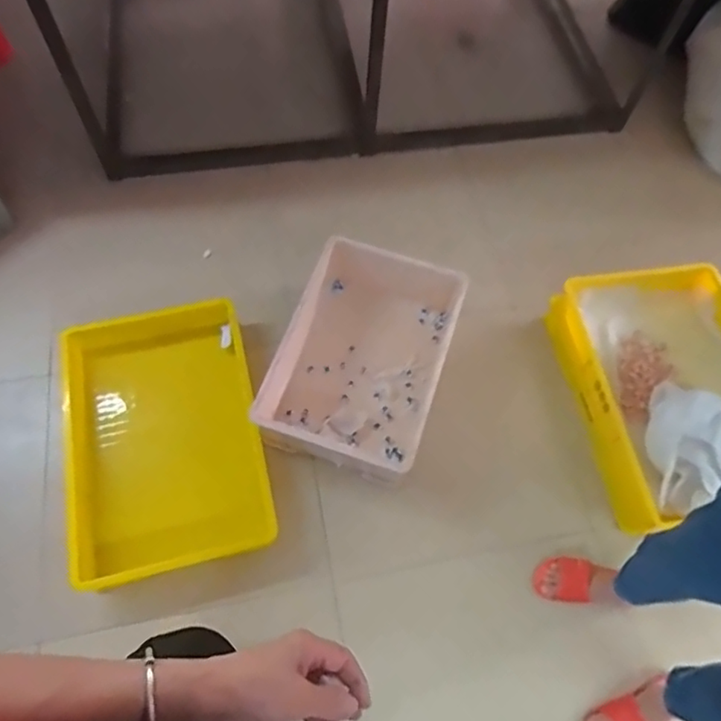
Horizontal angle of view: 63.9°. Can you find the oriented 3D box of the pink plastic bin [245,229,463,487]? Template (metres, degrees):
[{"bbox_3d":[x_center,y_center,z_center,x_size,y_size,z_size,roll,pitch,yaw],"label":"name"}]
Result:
[{"bbox_3d":[0.015,-0.020,1.384,0.358,0.177,0.545,18,64,6],"label":"pink plastic bin"}]

